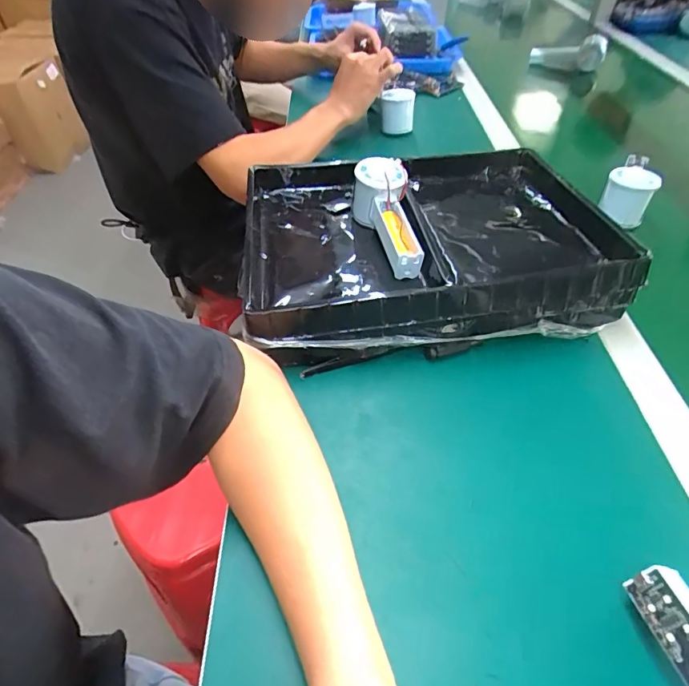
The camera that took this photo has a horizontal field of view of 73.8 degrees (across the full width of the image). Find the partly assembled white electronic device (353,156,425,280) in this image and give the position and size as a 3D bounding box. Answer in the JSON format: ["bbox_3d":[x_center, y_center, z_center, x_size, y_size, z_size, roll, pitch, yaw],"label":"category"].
[{"bbox_3d":[0.047,-0.132,0.495,0.054,0.058,0.148,-11,61,-5],"label":"partly assembled white electronic device"}]

